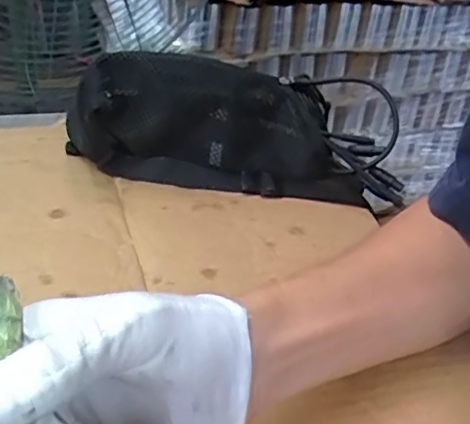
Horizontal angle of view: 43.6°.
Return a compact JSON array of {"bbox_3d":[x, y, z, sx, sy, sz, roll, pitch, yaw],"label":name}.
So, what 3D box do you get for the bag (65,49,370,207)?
[{"bbox_3d":[-0.017,-0.079,0.512,0.266,0.095,0.080,7,31,1],"label":"bag"}]

